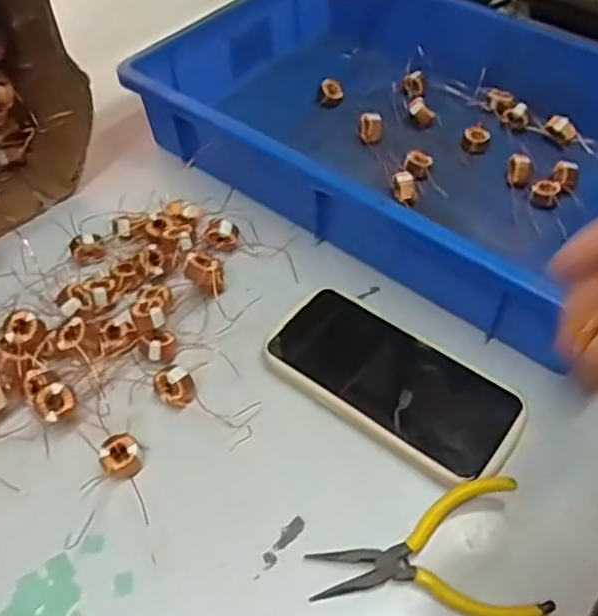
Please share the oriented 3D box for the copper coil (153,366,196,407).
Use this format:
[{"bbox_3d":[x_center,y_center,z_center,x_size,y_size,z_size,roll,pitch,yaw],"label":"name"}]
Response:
[{"bbox_3d":[-0.080,0.051,0.406,0.025,0.026,0.013,-3,11,10],"label":"copper coil"}]

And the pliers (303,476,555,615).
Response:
[{"bbox_3d":[0.066,0.132,0.342,0.118,0.013,0.073,-3,51,-2],"label":"pliers"}]

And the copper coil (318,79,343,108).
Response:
[{"bbox_3d":[0.030,-0.203,0.594,0.023,0.018,0.023,-1,54,1],"label":"copper coil"}]

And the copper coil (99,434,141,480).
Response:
[{"bbox_3d":[-0.107,0.090,0.379,0.022,0.013,0.024,0,51,0],"label":"copper coil"}]

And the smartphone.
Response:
[{"bbox_3d":[0.060,0.045,0.413,0.164,0.007,0.078,32,58,23],"label":"smartphone"}]

